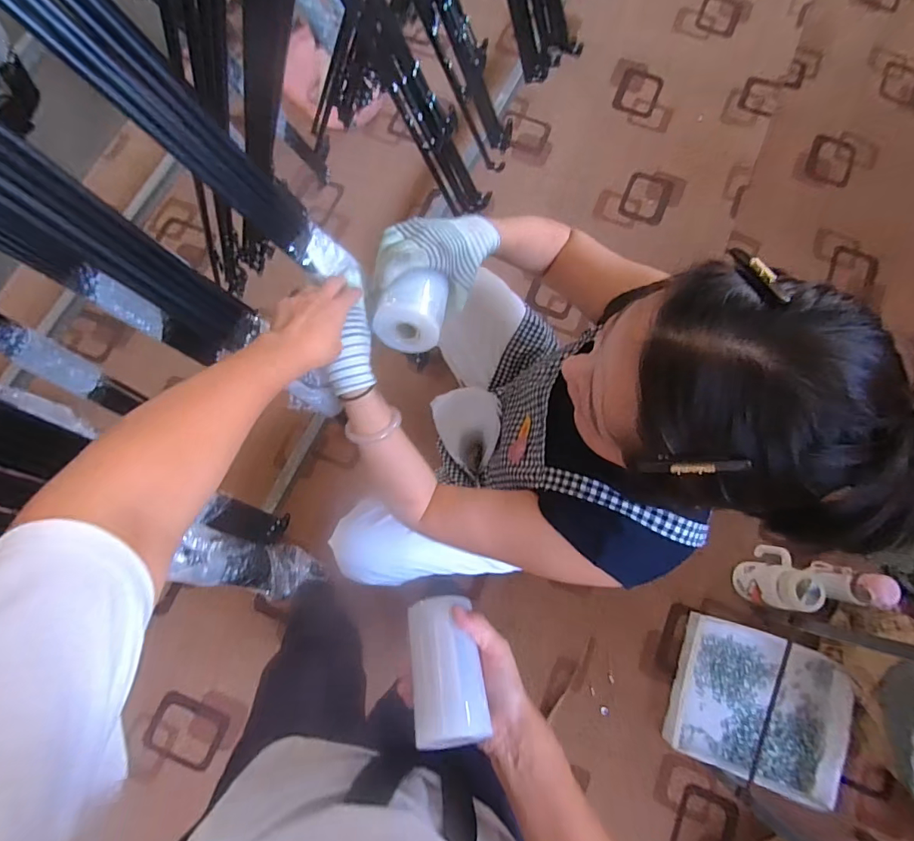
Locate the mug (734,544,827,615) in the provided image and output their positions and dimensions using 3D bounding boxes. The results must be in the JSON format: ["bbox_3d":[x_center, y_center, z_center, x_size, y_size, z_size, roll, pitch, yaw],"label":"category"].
[{"bbox_3d":[0.791,0.395,1.169,0.080,0.214,0.140,-7,77,-1],"label":"mug"}]

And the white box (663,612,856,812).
[{"bbox_3d":[0.733,0.694,1.134,0.376,0.093,0.331,20,78,5],"label":"white box"}]

